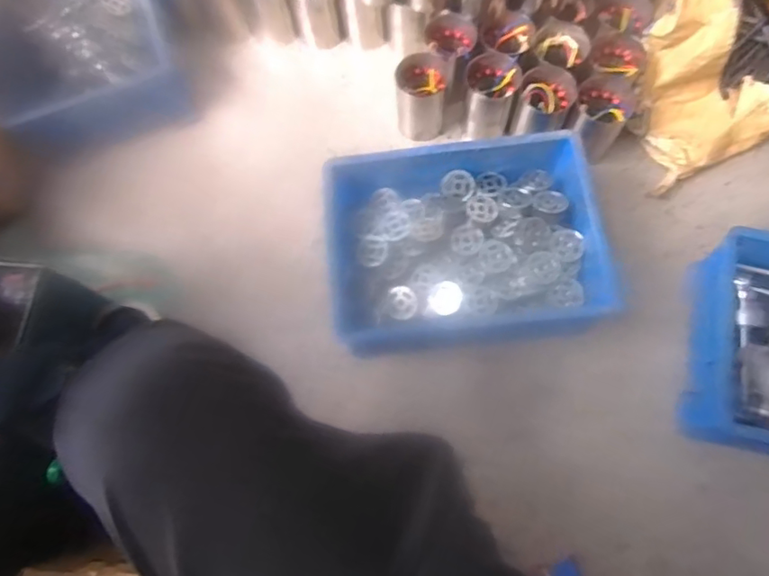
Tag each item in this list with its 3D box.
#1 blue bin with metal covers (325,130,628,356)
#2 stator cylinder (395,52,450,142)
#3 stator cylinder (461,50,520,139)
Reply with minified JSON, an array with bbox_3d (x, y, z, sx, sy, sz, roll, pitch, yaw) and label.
[{"bbox_3d":[0.121,-0.075,0.866,0.417,0.145,0.319,-7,73,-1],"label":"blue bin with metal covers"},{"bbox_3d":[0.067,-0.342,0.979,0.093,0.120,0.103,9,73,4],"label":"stator cylinder"},{"bbox_3d":[0.188,-0.344,0.969,0.093,0.115,0.103,6,73,3],"label":"stator cylinder"}]

